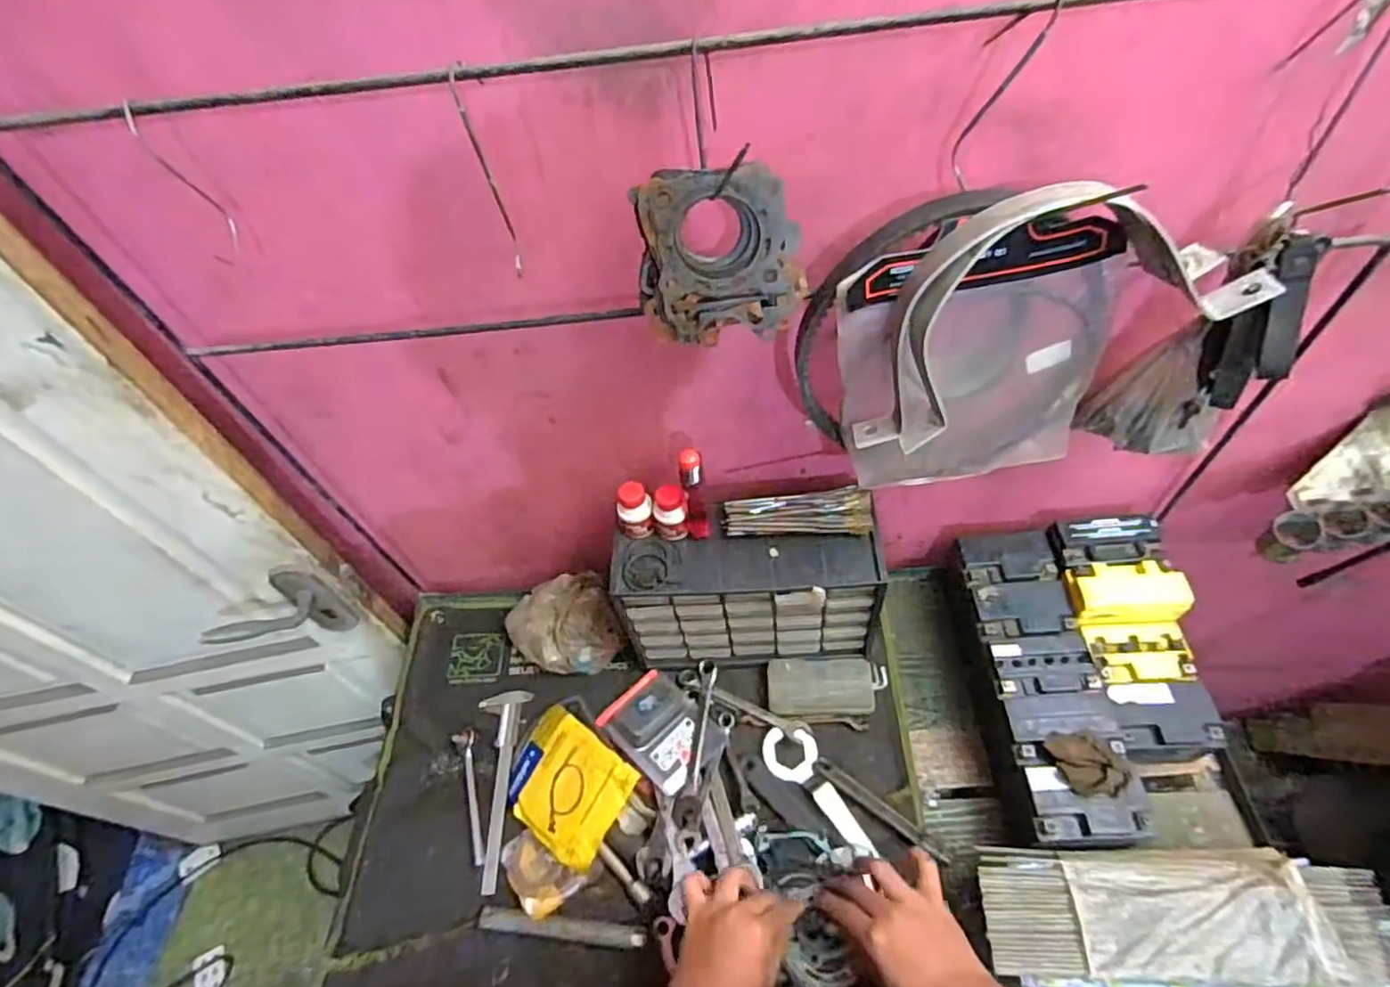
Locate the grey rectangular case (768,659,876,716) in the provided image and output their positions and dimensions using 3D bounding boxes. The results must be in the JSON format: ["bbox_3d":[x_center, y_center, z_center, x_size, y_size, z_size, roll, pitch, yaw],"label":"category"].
[{"bbox_3d":[0.158,0.243,0.841,0.129,0.019,0.068,-2,53,5],"label":"grey rectangular case"}]

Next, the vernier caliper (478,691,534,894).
[{"bbox_3d":[-0.245,0.358,0.822,0.065,0.010,0.230,-5,53,2],"label":"vernier caliper"}]

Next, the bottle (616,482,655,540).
[{"bbox_3d":[-0.067,0.020,0.752,0.039,0.067,0.032,-17,53,-7],"label":"bottle"}]

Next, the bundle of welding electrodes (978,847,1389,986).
[{"bbox_3d":[0.446,0.388,0.624,0.329,0.056,0.109,-1,53,5],"label":"bundle of welding electrodes"}]

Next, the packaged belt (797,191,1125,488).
[{"bbox_3d":[0.216,-0.114,0.568,0.243,0.256,0.069,-9,53,-1],"label":"packaged belt"}]

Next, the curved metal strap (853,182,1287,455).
[{"bbox_3d":[0.270,-0.135,0.505,0.273,0.226,0.074,-5,53,2],"label":"curved metal strap"}]

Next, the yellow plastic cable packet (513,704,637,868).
[{"bbox_3d":[-0.152,0.339,0.784,0.158,0.018,0.124,23,76,37],"label":"yellow plastic cable packet"}]

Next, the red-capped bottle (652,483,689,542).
[{"bbox_3d":[-0.028,0.022,0.746,0.038,0.064,0.032,-13,53,-4],"label":"red-capped bottle"}]

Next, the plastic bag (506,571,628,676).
[{"bbox_3d":[-0.175,0.178,0.900,0.145,0.081,0.127,-19,54,-8],"label":"plastic bag"}]

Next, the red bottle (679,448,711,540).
[{"bbox_3d":[0.000,0.003,0.721,0.025,0.125,0.029,-5,53,2],"label":"red bottle"}]

